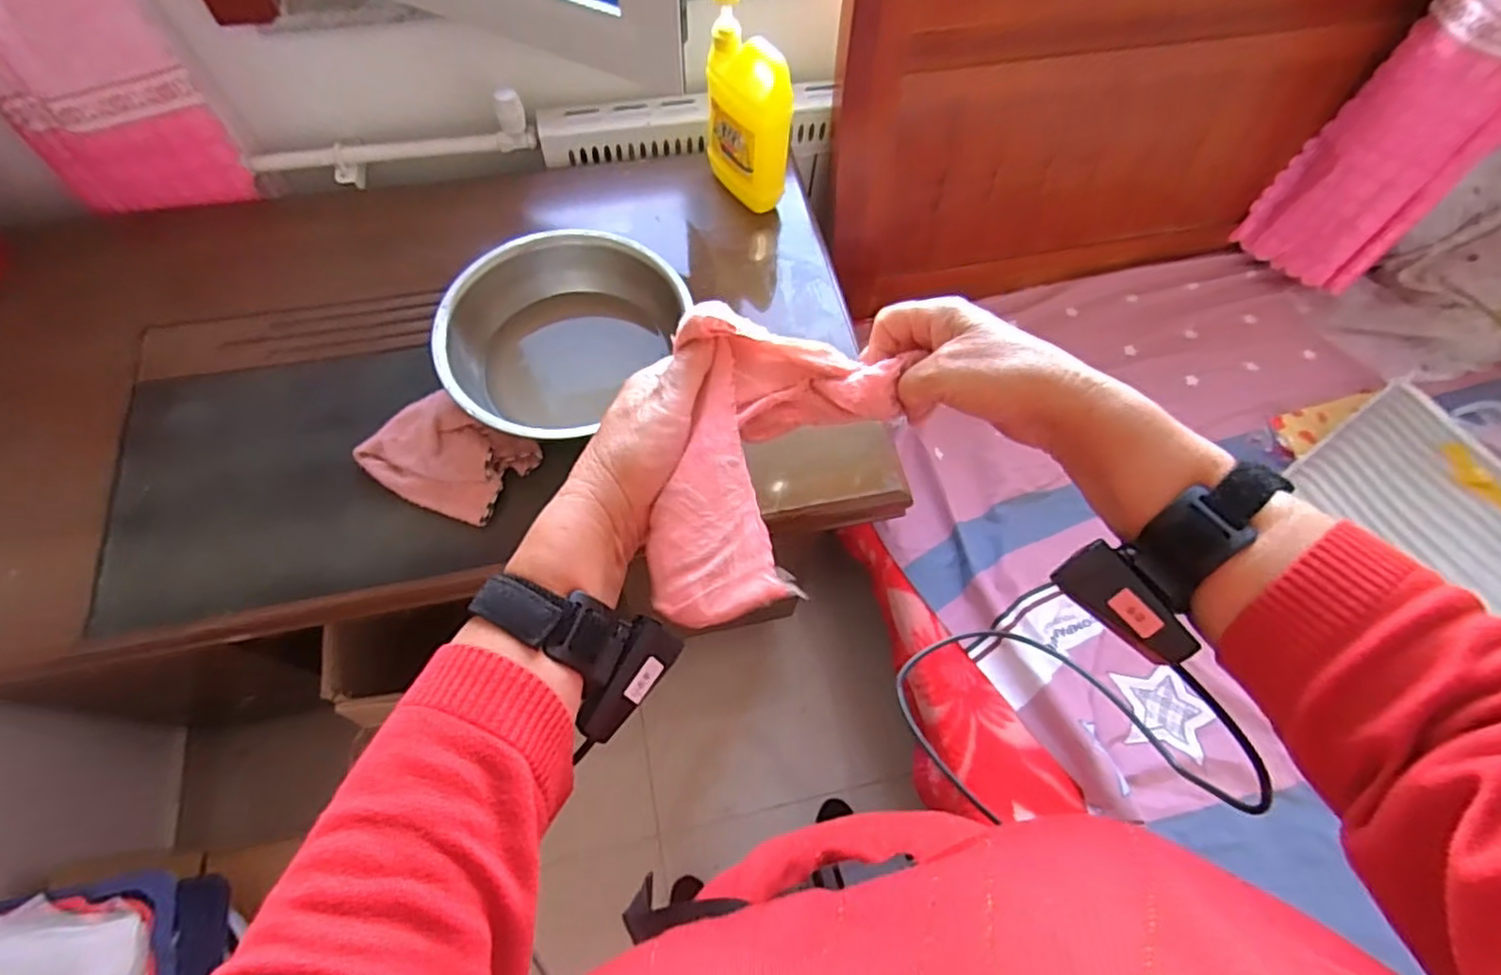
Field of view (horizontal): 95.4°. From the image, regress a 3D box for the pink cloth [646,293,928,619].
[{"bbox_3d":[-0.001,-0.012,0.381,0.122,0.058,0.179,21,68,6],"label":"pink cloth"}]

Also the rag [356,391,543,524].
[{"bbox_3d":[-0.333,-0.032,0.737,0.168,0.045,0.106,24,65,8],"label":"rag"}]

